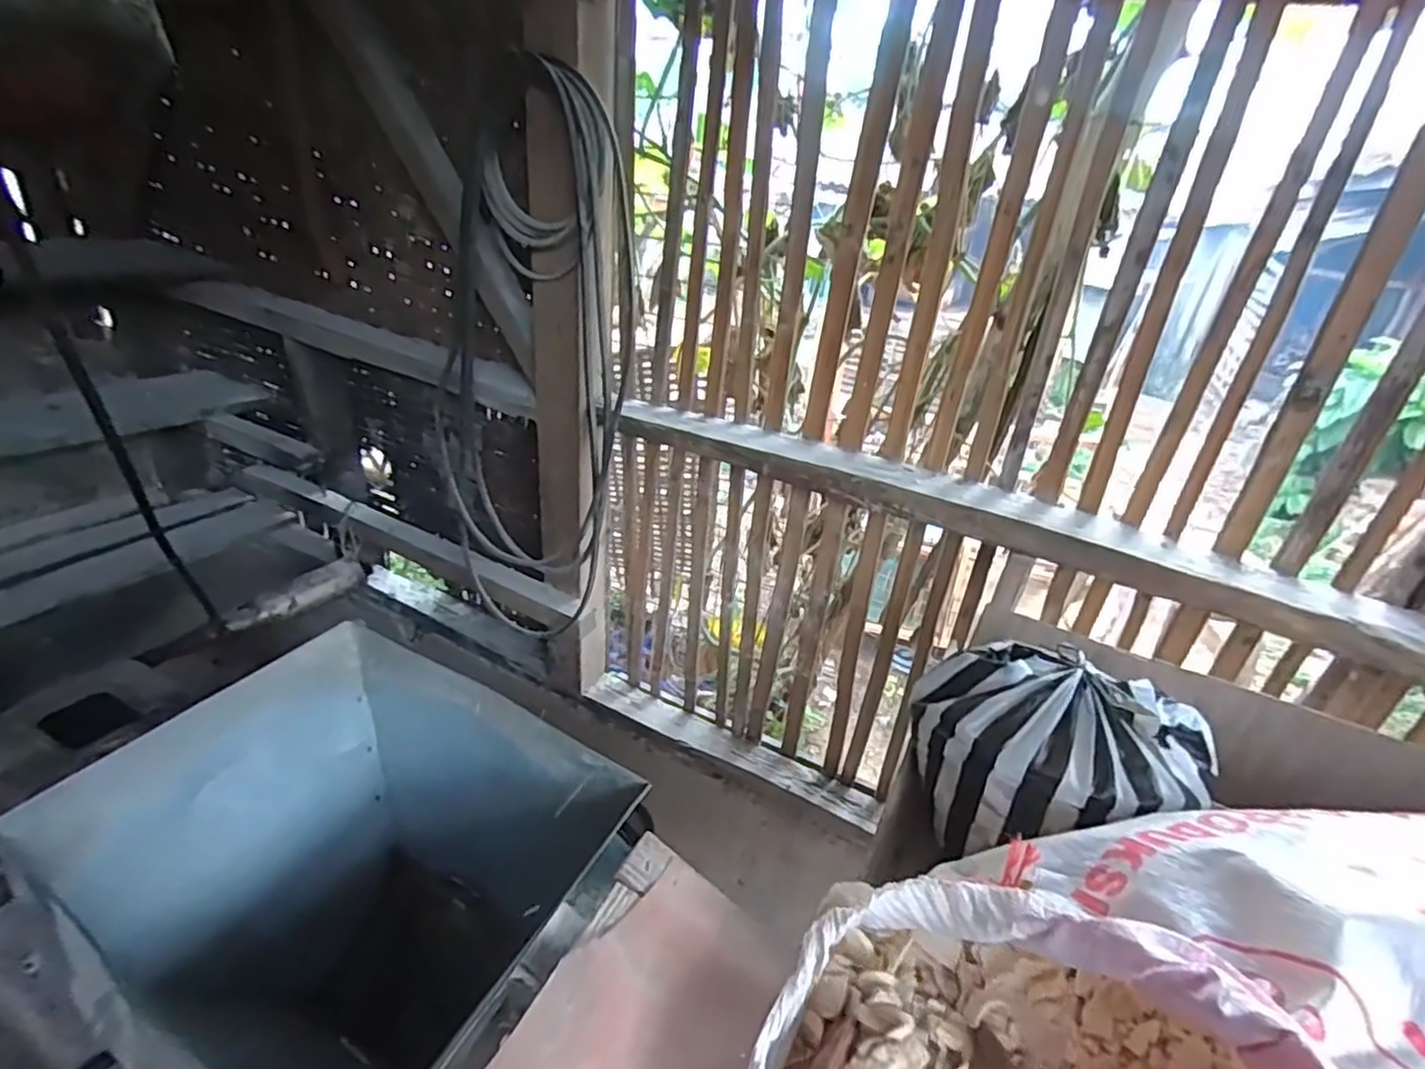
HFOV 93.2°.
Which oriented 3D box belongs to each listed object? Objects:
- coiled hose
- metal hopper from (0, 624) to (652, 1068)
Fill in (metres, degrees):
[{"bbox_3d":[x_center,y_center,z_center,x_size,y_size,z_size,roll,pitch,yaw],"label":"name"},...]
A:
[{"bbox_3d":[-0.299,-0.222,1.106,0.374,0.885,0.145,26,34,29],"label":"coiled hose"},{"bbox_3d":[-0.234,0.263,0.446,0.261,0.244,0.238,21,32,22],"label":"metal hopper"}]

